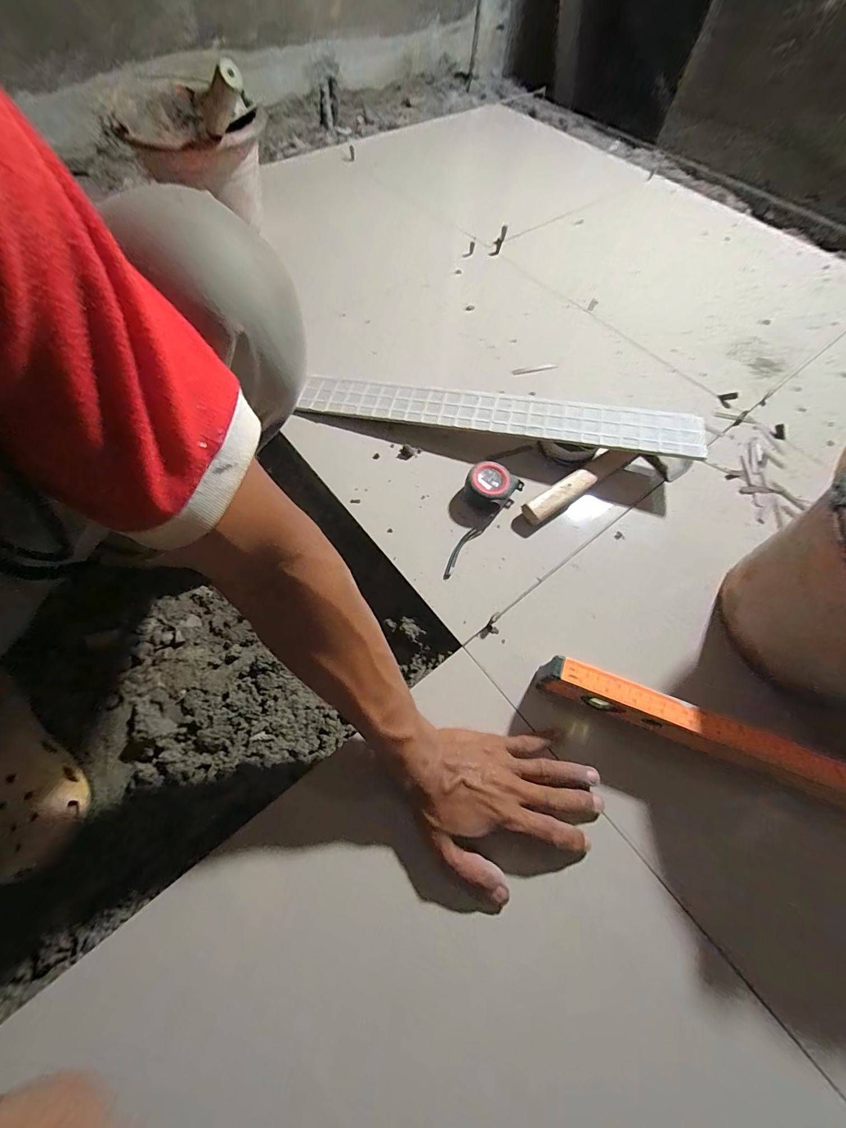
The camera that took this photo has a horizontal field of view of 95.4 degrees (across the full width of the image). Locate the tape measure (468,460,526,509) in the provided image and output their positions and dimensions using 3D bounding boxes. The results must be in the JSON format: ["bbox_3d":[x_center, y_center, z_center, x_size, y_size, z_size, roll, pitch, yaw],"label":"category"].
[{"bbox_3d":[0.093,-0.102,0.512,0.070,0.036,0.054,26,68,11],"label":"tape measure"}]

